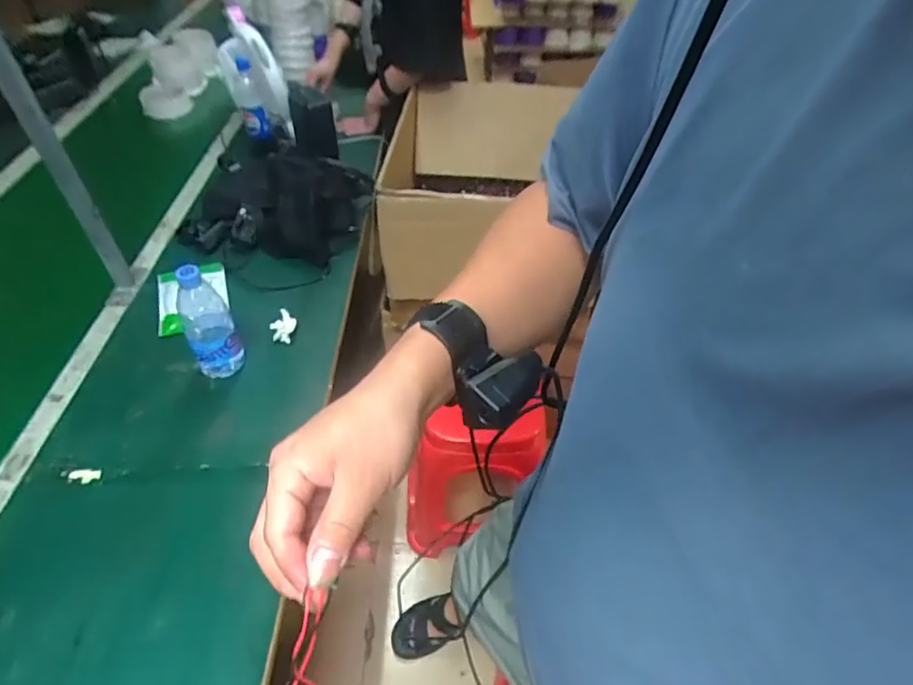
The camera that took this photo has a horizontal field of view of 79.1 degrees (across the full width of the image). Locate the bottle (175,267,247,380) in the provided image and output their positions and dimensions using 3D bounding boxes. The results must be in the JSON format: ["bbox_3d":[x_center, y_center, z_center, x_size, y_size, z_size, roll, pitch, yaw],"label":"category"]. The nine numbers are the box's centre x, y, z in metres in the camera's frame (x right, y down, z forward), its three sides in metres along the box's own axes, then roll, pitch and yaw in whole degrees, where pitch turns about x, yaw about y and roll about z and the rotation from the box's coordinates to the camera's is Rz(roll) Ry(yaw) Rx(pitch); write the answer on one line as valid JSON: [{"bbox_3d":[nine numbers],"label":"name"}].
[{"bbox_3d":[-0.387,-0.037,0.854,0.069,0.207,0.076,-20,50,-19],"label":"bottle"}]

